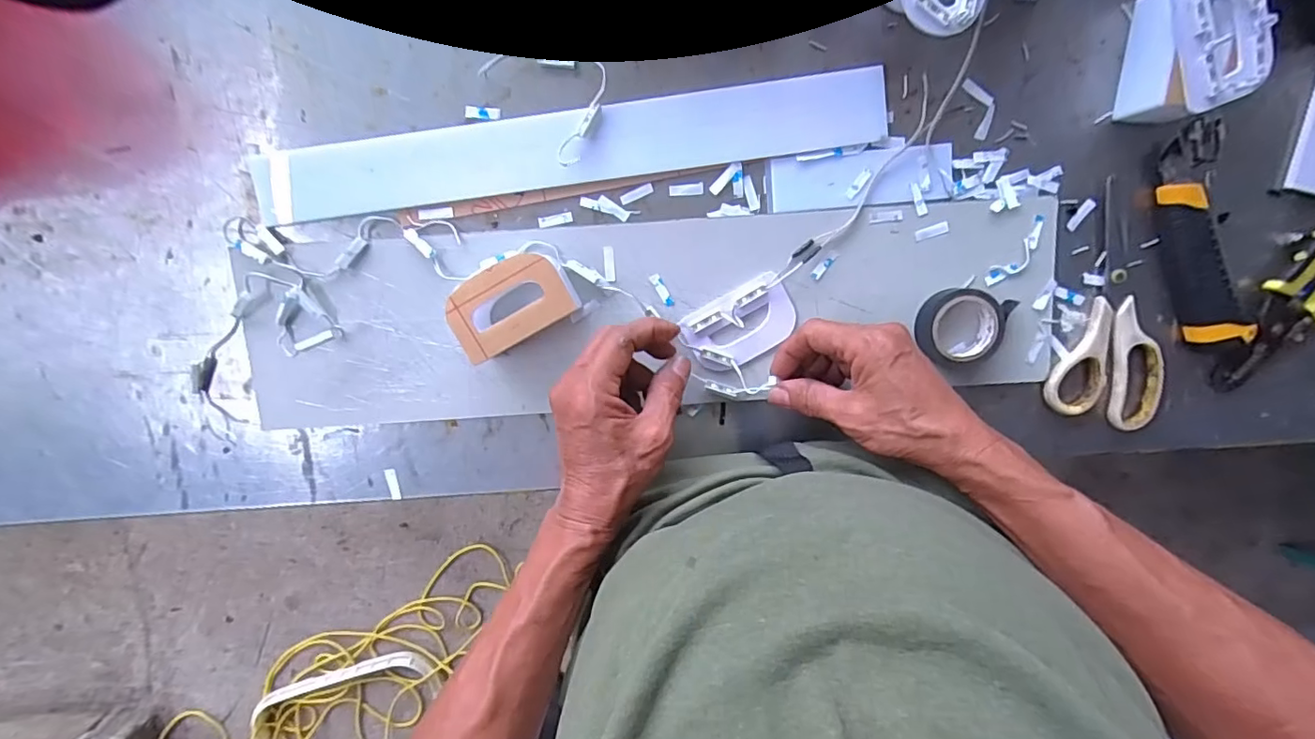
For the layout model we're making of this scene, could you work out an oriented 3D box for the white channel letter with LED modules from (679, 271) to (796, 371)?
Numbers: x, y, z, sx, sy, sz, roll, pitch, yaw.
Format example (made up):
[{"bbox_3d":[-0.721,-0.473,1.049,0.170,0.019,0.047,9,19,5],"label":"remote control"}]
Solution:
[{"bbox_3d":[0.063,-0.032,0.415,0.082,0.008,0.052,-30,98,4],"label":"white channel letter with LED modules"}]

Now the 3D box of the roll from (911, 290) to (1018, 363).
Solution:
[{"bbox_3d":[0.228,-0.032,0.416,0.061,0.018,0.056,0,99,0],"label":"roll"}]

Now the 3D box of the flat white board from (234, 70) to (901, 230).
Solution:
[{"bbox_3d":[-0.062,-0.157,0.396,0.448,0.010,0.049,-8,99,1],"label":"flat white board"}]

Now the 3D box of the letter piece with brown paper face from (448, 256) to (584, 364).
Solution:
[{"bbox_3d":[-0.101,-0.045,0.393,0.082,0.046,0.057,-28,98,4],"label":"letter piece with brown paper face"}]

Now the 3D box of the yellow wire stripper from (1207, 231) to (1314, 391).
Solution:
[{"bbox_3d":[0.492,-0.057,0.418,0.057,0.018,0.170,29,97,-5],"label":"yellow wire stripper"}]

